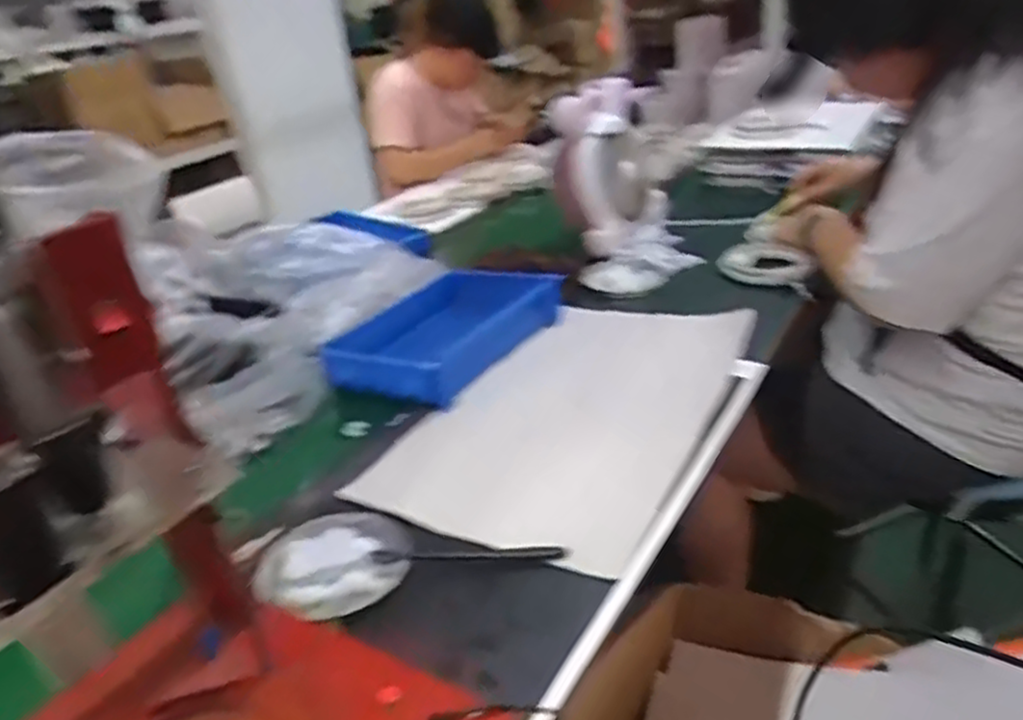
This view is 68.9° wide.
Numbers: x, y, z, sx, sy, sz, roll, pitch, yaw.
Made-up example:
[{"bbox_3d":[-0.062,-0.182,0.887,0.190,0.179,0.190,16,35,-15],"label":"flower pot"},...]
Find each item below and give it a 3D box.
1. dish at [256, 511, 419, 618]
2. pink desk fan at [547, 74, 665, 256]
[{"bbox_3d":[-0.158,0.185,0.683,0.131,0.014,0.124,10,32,31],"label":"dish"},{"bbox_3d":[0.175,-0.351,1.346,0.205,0.264,0.194,-5,27,6],"label":"pink desk fan"}]

